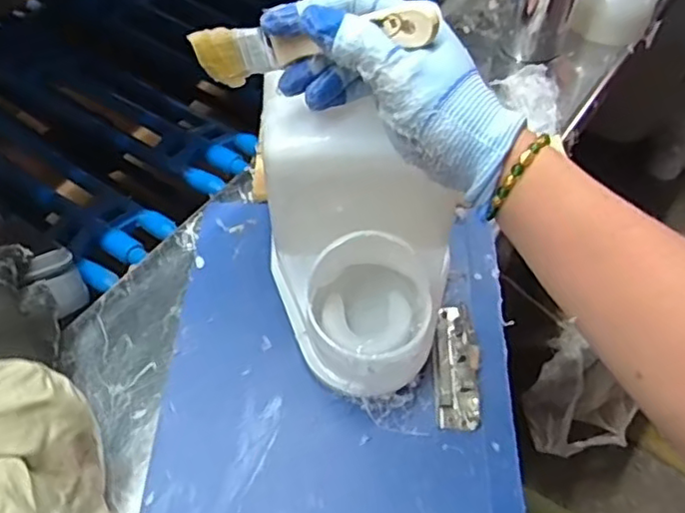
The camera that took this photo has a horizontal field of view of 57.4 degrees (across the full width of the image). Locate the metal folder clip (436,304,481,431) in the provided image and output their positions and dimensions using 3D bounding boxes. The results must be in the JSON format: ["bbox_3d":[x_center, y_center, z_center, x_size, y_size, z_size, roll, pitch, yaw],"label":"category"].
[{"bbox_3d":[0.088,0.081,0.474,0.031,0.010,0.095,4,55,3],"label":"metal folder clip"}]

